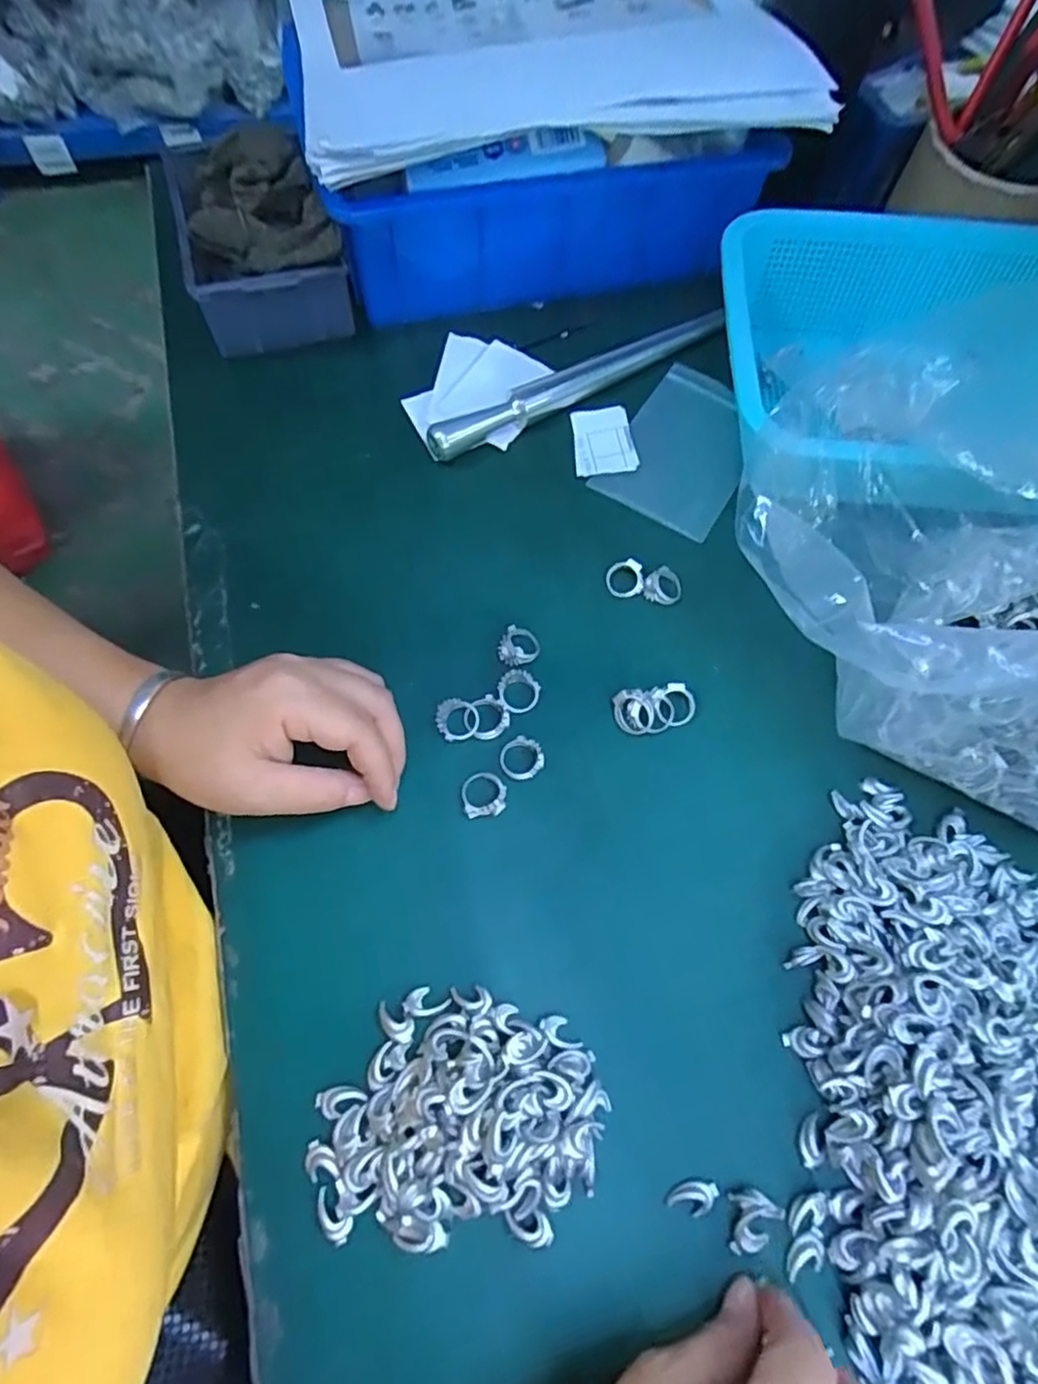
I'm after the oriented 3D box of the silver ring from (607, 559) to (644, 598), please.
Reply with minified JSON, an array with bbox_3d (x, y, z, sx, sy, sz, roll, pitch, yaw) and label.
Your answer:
[{"bbox_3d":[0.061,-0.064,0.387,0.021,0.004,0.020,0,93,9],"label":"silver ring"}]

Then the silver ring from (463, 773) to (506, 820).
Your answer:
[{"bbox_3d":[-0.017,0.050,0.336,0.022,0.007,0.022,0,67,0],"label":"silver ring"}]

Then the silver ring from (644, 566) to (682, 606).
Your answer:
[{"bbox_3d":[0.083,-0.061,0.388,0.021,0.008,0.023,0,67,0],"label":"silver ring"}]

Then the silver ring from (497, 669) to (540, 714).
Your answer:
[{"bbox_3d":[0.000,-0.001,0.358,0.021,0.005,0.024,19,68,8],"label":"silver ring"}]

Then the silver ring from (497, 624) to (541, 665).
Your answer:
[{"bbox_3d":[0.000,-0.025,0.370,0.023,0.008,0.022,0,67,0],"label":"silver ring"}]

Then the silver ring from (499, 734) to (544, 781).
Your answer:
[{"bbox_3d":[0.001,0.033,0.344,0.021,0.007,0.022,0,67,0],"label":"silver ring"}]

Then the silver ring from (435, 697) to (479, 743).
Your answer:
[{"bbox_3d":[-0.032,0.014,0.350,0.022,0.004,0.021,1,84,-7],"label":"silver ring"}]

